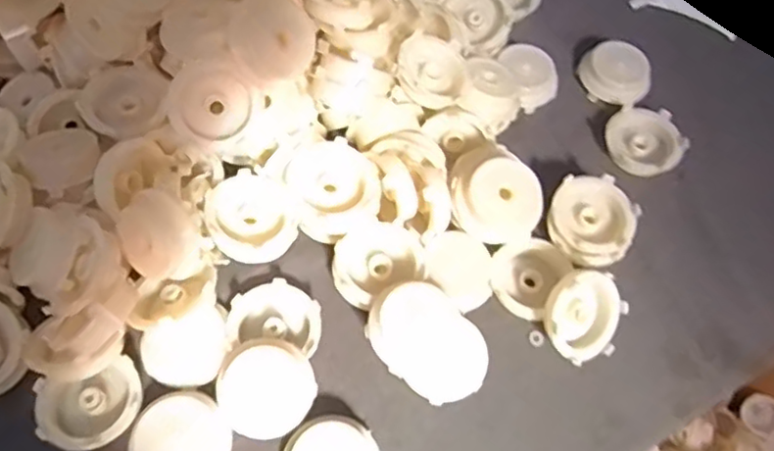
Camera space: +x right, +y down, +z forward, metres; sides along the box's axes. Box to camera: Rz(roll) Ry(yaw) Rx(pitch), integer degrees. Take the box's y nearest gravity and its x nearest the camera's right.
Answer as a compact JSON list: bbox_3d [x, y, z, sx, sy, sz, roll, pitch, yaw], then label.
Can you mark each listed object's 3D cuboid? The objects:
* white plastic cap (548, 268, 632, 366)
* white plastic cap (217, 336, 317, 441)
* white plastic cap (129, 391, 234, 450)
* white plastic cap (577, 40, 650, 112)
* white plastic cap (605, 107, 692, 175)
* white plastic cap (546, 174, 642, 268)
[{"bbox_3d":[0.121,0.055,0.393,0.052,0.016,0.054,-6,106,-22],"label":"white plastic cap"},{"bbox_3d":[-0.069,0.093,0.372,0.053,0.010,0.053,2,78,-10],"label":"white plastic cap"},{"bbox_3d":[-0.113,0.120,0.354,0.051,0.015,0.050,2,63,-3],"label":"white plastic cap"},{"bbox_3d":[0.175,-0.116,0.498,0.053,0.018,0.053,2,63,-3],"label":"white plastic cap"},{"bbox_3d":[0.187,-0.061,0.471,0.054,0.016,0.050,24,64,9],"label":"white plastic cap"},{"bbox_3d":[0.135,-0.003,0.431,0.058,0.025,0.058,-1,80,6],"label":"white plastic cap"}]

